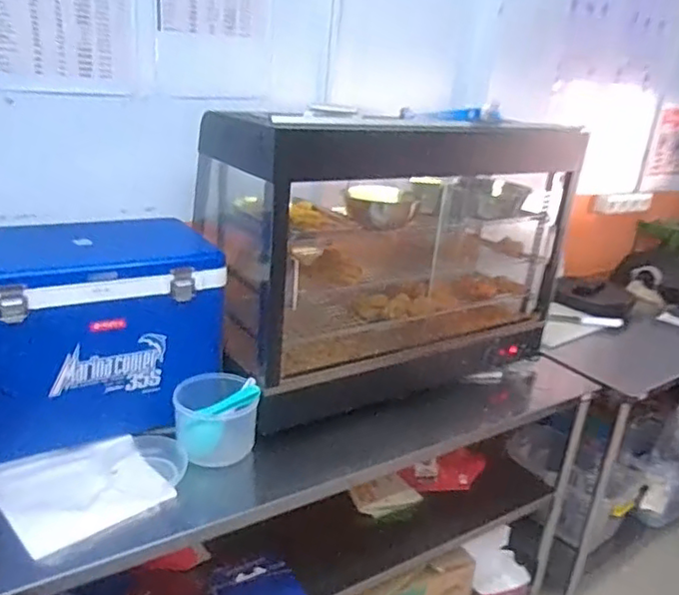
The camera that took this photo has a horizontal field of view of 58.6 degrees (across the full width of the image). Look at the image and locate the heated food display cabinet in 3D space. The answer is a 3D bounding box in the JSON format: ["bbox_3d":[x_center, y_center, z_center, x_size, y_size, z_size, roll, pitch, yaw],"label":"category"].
[{"bbox_3d":[0.162,-0.158,1.757,1.091,0.708,0.464,-10,26,-34],"label":"heated food display cabinet"}]

